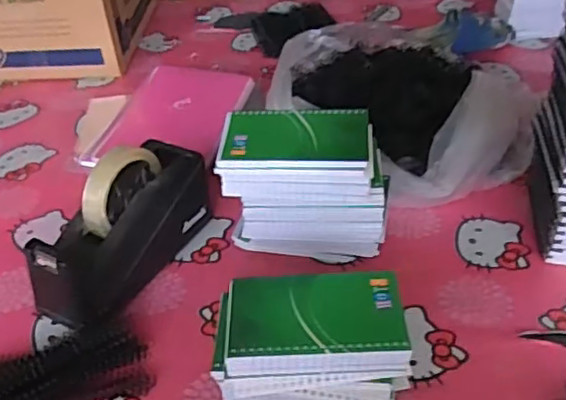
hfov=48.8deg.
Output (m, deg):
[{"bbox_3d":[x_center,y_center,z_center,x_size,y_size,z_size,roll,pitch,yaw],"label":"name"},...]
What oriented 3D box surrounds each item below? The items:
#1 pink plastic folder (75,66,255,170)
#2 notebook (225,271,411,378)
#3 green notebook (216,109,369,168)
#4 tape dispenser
[{"bbox_3d":[-0.150,-0.113,0.866,0.177,0.032,0.234,7,39,12],"label":"pink plastic folder"},{"bbox_3d":[0.024,0.090,0.468,0.129,0.023,0.078,-1,38,2],"label":"notebook"},{"bbox_3d":[0.011,-0.057,0.568,0.131,0.014,0.076,1,38,4],"label":"green notebook"},{"bbox_3d":[-0.157,0.027,0.619,0.080,0.118,0.203,17,42,24],"label":"tape dispenser"}]

